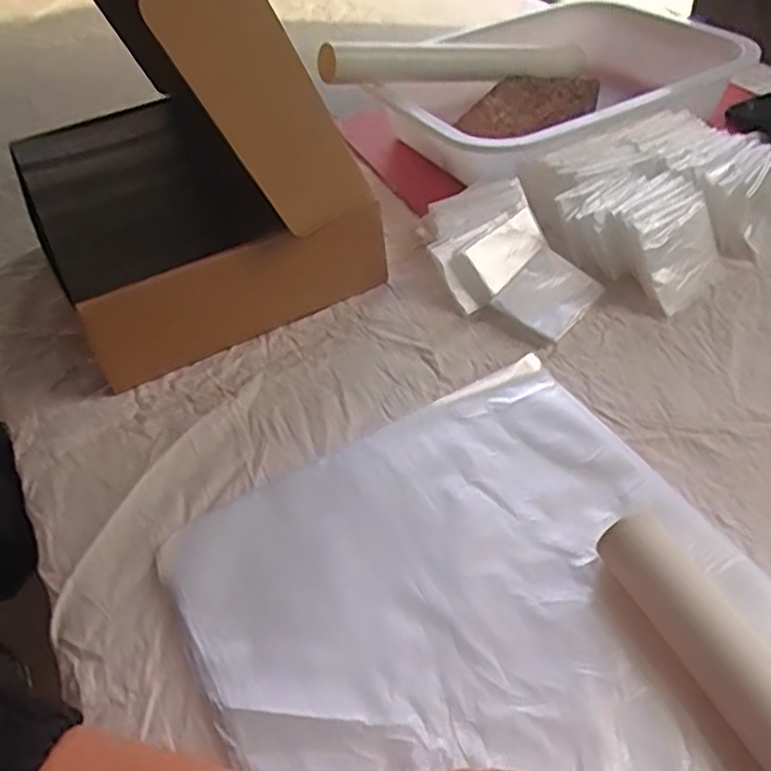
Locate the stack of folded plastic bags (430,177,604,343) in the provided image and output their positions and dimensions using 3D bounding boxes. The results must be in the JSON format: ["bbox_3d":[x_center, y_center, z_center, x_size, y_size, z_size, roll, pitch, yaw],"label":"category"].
[{"bbox_3d":[0.099,-0.113,0.627,0.111,0.054,0.184,-22,46,-17],"label":"stack of folded plastic bags"}]

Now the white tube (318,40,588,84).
[{"bbox_3d":[0.091,-0.394,0.882,0.448,0.047,0.042,-20,43,-37],"label":"white tube"}]

